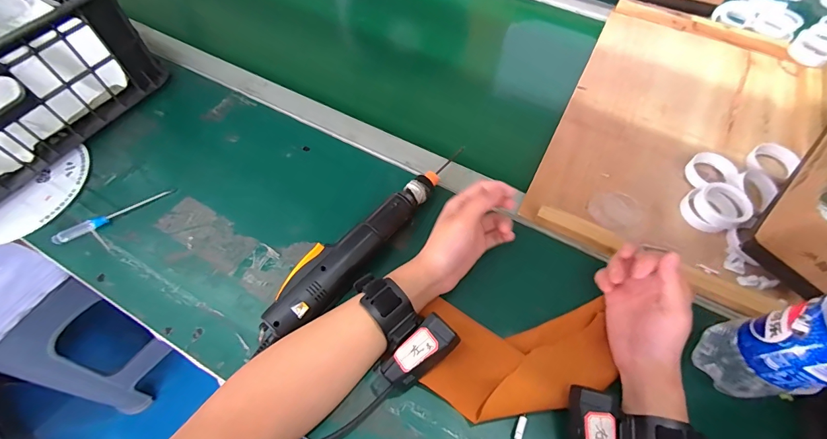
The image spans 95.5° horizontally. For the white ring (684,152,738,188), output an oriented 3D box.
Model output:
[{"bbox_3d":[0.368,-0.061,0.467,0.051,0.018,0.044,0,59,0],"label":"white ring"}]

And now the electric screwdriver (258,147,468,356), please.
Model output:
[{"bbox_3d":[-0.052,0.019,0.410,0.047,0.041,0.274,34,65,18],"label":"electric screwdriver"}]

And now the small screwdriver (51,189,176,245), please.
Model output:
[{"bbox_3d":[-0.346,-0.009,0.437,0.128,0.011,0.015,-32,65,-17],"label":"small screwdriver"}]

